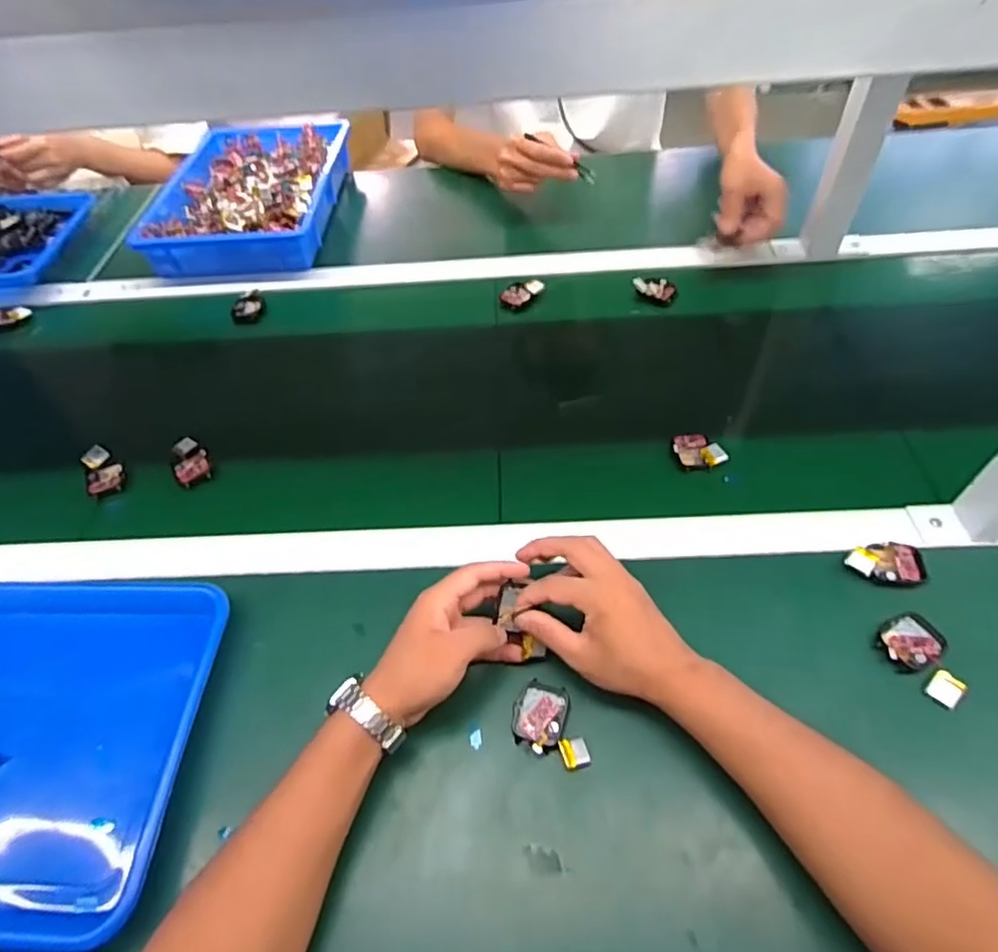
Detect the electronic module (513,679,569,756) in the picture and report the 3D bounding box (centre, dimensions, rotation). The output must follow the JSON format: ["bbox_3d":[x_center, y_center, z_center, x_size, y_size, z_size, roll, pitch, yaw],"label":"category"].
[{"bbox_3d":[0.031,0.182,0.465,0.039,0.012,0.051,11,55,14],"label":"electronic module"}]

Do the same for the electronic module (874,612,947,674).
[{"bbox_3d":[0.324,0.130,0.481,0.049,0.008,0.040,-34,57,-19],"label":"electronic module"}]

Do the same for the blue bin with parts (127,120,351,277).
[{"bbox_3d":[-0.362,-0.416,0.905,0.244,0.059,0.345,0,53,6],"label":"blue bin with parts"}]

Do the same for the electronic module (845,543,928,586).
[{"bbox_3d":[0.329,0.075,0.520,0.060,0.009,0.035,0,53,6],"label":"electronic module"}]

